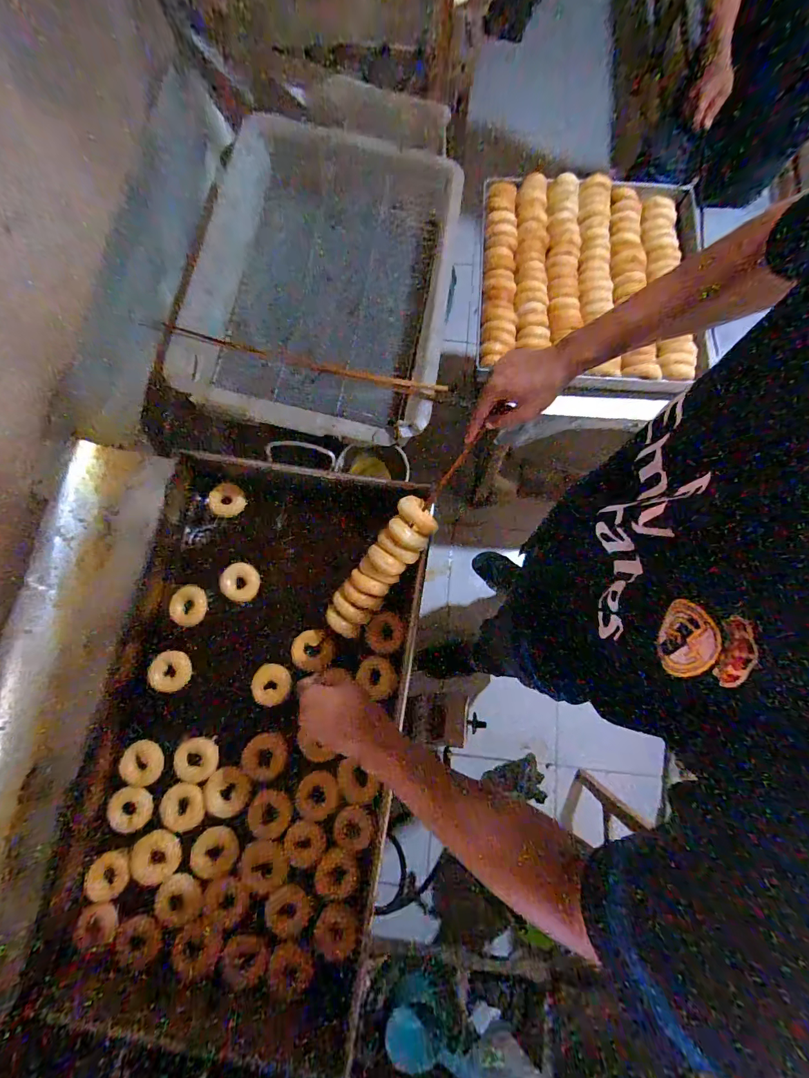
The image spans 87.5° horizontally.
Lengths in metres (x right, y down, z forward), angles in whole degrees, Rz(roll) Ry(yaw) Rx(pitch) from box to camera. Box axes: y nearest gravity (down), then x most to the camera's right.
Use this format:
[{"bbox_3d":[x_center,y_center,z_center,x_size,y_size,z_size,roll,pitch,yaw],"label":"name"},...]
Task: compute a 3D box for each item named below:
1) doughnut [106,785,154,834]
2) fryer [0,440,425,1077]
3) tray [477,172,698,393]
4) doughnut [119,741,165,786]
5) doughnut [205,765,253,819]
[{"bbox_3d":[-0.452,0.448,0.694,0.064,0.030,0.061,43,80,10],"label":"doughnut"},{"bbox_3d":[-0.316,0.256,0.709,0.575,0.221,0.801,9,76,3],"label":"fryer"},{"bbox_3d":[0.402,-0.578,0.910,0.472,0.074,0.519,6,76,2],"label":"tray"},{"bbox_3d":[-0.445,0.379,0.714,0.064,0.016,0.067,0,76,0],"label":"doughnut"},{"bbox_3d":[-0.305,0.437,0.726,0.072,0.020,0.076,0,76,0],"label":"doughnut"}]

